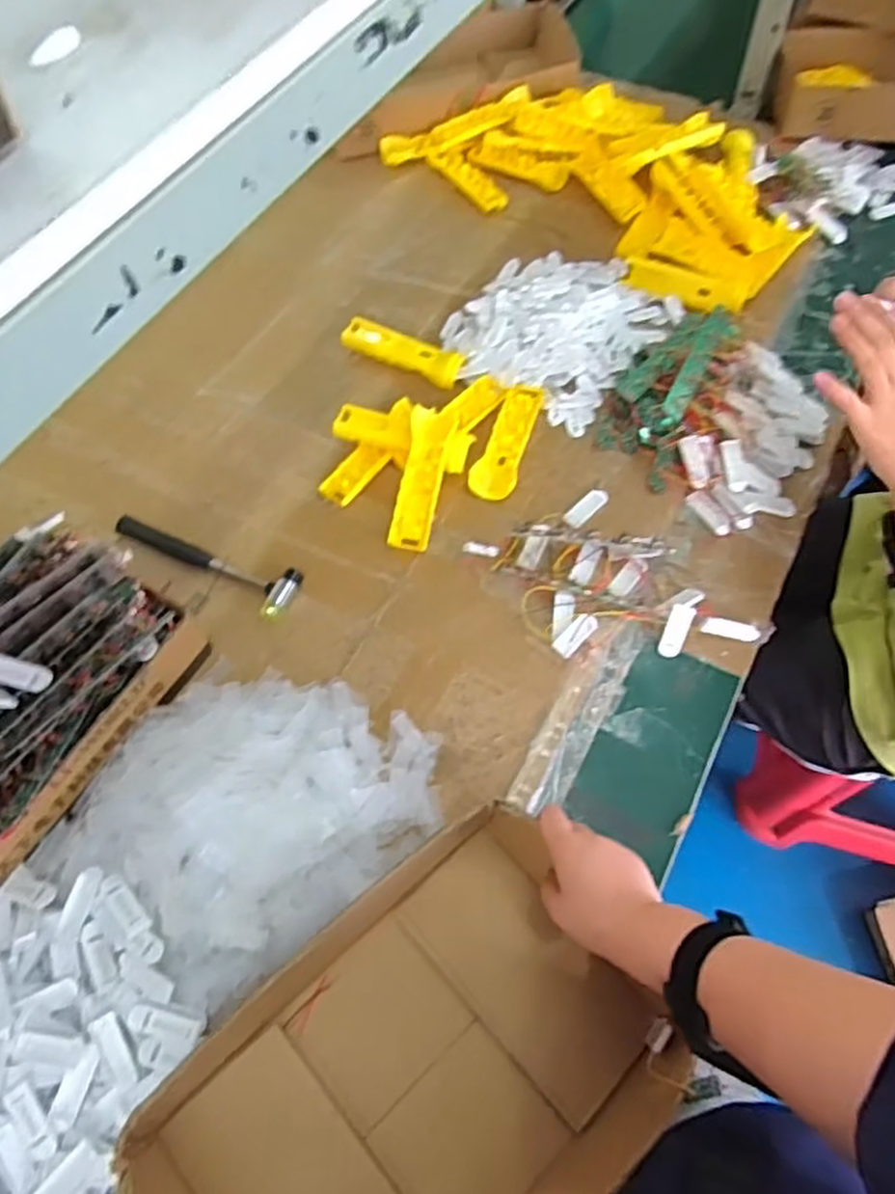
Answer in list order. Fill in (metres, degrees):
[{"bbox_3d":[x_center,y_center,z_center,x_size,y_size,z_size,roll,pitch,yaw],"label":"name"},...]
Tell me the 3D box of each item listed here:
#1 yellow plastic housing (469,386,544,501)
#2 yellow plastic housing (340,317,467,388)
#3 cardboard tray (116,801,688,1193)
[{"bbox_3d":[0.069,-0.181,0.861,0.050,0.016,0.162,15,63,11],"label":"yellow plastic housing"},{"bbox_3d":[-0.056,-0.313,0.945,0.158,0.031,0.044,24,65,15],"label":"yellow plastic housing"},{"bbox_3d":[-0.017,0.363,0.537,0.356,0.099,0.253,-39,66,-17],"label":"cardboard tray"}]

